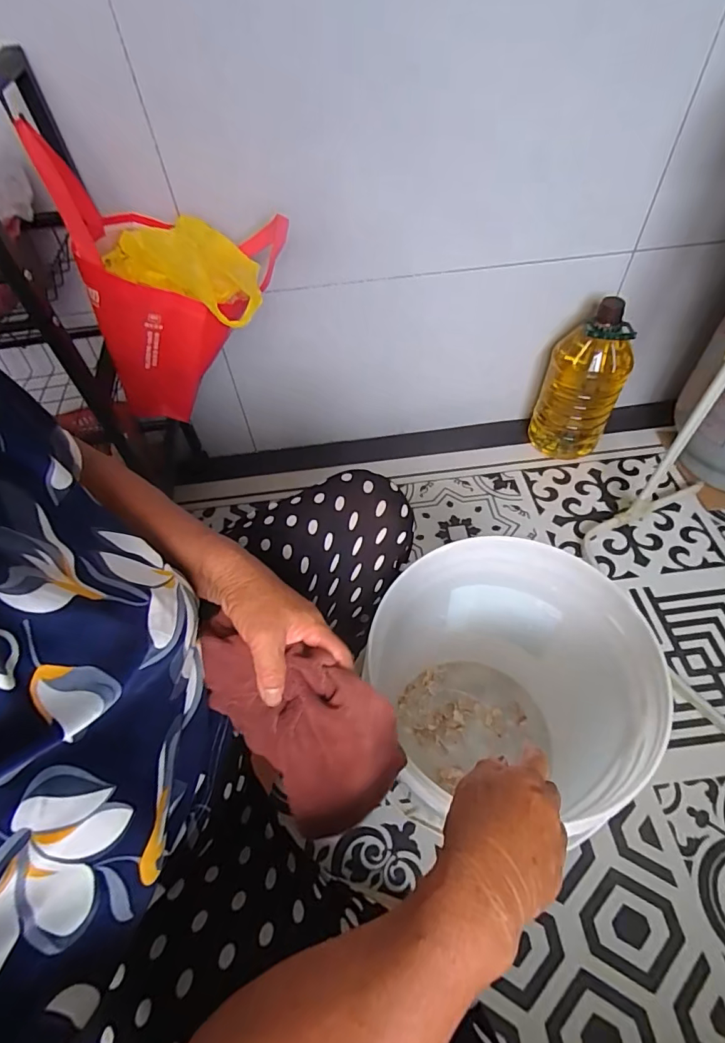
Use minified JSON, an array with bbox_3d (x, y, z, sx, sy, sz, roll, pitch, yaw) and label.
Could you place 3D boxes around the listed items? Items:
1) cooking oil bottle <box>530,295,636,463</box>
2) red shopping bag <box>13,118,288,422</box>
[{"bbox_3d":[0.472,-0.307,1.036,0.155,0.347,0.155,18,57,17],"label":"cooking oil bottle"},{"bbox_3d":[-0.246,-0.333,0.686,0.261,0.332,0.162,0,54,5],"label":"red shopping bag"}]

